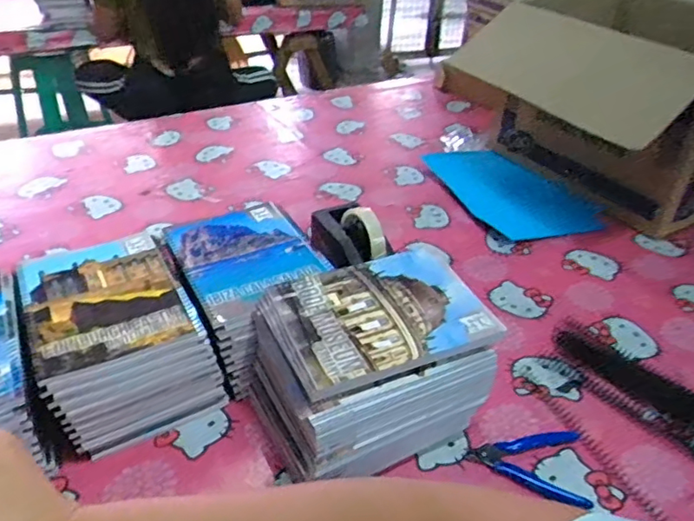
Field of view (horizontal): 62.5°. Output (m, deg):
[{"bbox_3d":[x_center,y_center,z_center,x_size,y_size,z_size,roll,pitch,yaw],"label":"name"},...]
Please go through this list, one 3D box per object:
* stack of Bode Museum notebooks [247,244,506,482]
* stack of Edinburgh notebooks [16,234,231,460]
[{"bbox_3d":[0.027,0.113,0.594,0.220,0.145,0.176,-14,39,-22],"label":"stack of Bode Museum notebooks"},{"bbox_3d":[-0.253,0.084,0.636,0.158,0.121,0.195,-18,41,-26],"label":"stack of Edinburgh notebooks"}]

